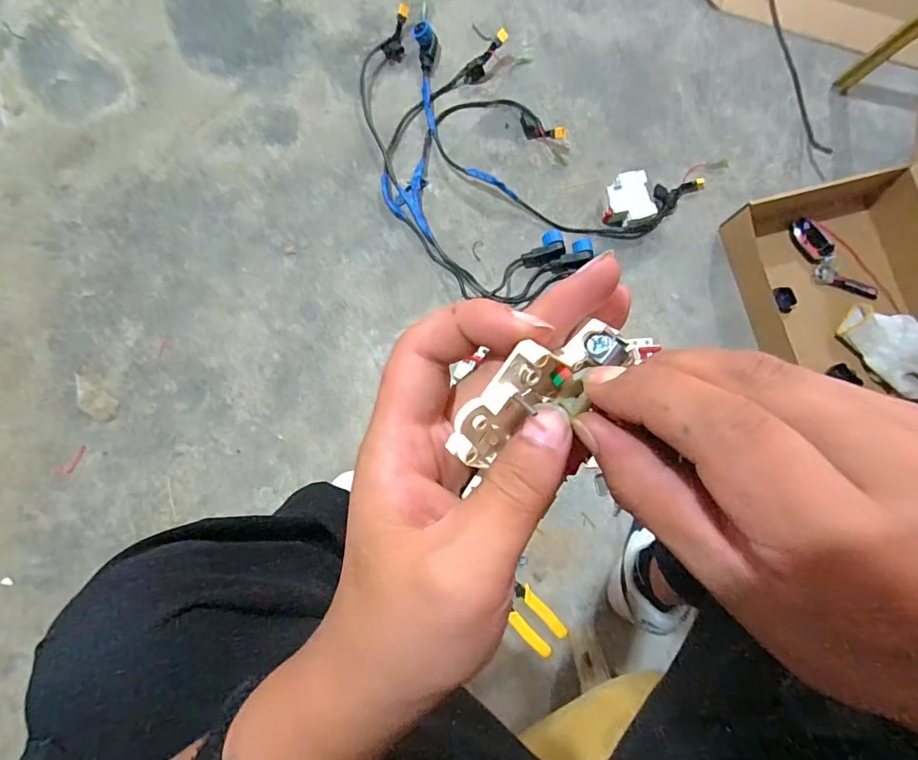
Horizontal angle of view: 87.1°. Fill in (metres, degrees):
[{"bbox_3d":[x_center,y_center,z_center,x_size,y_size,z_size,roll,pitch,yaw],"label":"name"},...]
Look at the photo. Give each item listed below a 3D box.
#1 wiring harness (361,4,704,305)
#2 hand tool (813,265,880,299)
[{"bbox_3d":[0.061,-0.399,0.789,0.412,0.034,0.535,-37,84,-6],"label":"wiring harness"},{"bbox_3d":[0.633,-0.159,0.788,0.102,0.011,0.034,23,82,2],"label":"hand tool"}]

